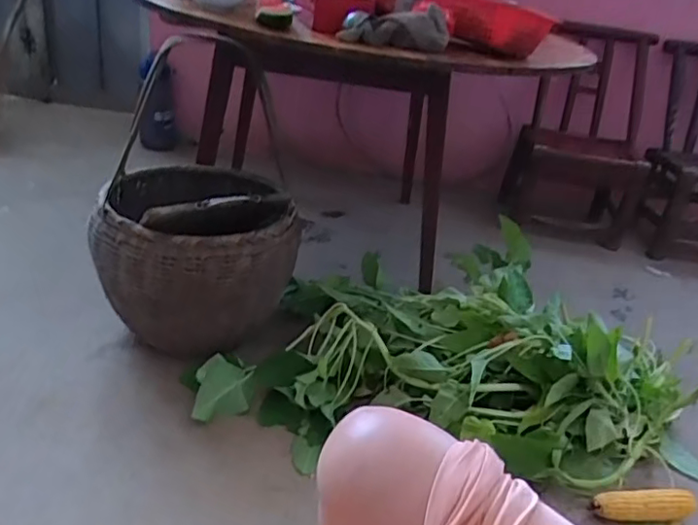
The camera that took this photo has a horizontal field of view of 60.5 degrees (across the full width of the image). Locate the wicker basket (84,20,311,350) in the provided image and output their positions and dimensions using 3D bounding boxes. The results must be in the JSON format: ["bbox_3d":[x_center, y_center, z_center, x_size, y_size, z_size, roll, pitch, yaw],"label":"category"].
[{"bbox_3d":[-0.285,-0.109,1.143,0.355,0.498,0.337,2,29,-13],"label":"wicker basket"}]

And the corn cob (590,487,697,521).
[{"bbox_3d":[0.508,0.420,1.028,0.196,0.048,0.045,3,29,-11],"label":"corn cob"}]

